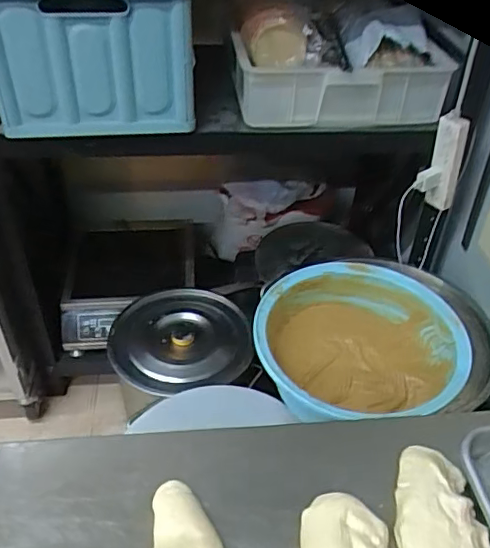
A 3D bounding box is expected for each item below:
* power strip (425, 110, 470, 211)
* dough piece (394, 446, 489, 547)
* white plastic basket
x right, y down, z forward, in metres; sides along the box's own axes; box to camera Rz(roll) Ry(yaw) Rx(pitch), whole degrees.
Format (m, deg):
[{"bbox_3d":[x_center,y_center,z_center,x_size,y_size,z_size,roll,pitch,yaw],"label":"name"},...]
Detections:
[{"bbox_3d":[0.398,-0.215,1.121,0.065,0.199,0.044,25,46,24],"label":"power strip"},{"bbox_3d":[0.158,0.205,0.449,0.072,0.027,0.151,-3,41,-6],"label":"dough piece"},{"bbox_3d":[0.177,-0.384,1.097,0.395,0.165,0.188,0,41,-3],"label":"white plastic basket"}]

